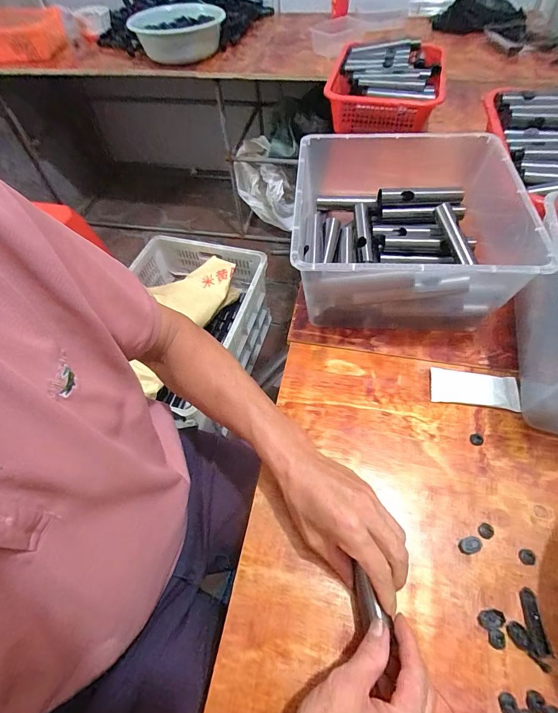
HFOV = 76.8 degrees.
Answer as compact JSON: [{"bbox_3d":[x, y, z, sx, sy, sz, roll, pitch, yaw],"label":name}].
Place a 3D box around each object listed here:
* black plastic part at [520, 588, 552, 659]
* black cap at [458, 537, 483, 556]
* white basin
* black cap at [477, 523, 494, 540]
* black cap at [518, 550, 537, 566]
[{"bbox_3d":[0.238,0.247,0.328,0.016,0.004,0.051,1,56,5],"label":"black plastic part"},{"bbox_3d":[0.200,0.198,0.368,0.022,0.008,0.015,-15,56,-6],"label":"black cap"},{"bbox_3d":[-0.326,-1.080,1.186,0.248,0.114,0.331,12,58,11],"label":"white basin"},{"bbox_3d":[0.223,0.187,0.377,0.017,0.004,0.015,-23,58,-11],"label":"black cap"},{"bbox_3d":[0.255,0.205,0.360,0.016,0.004,0.014,15,58,13],"label":"black cap"}]

